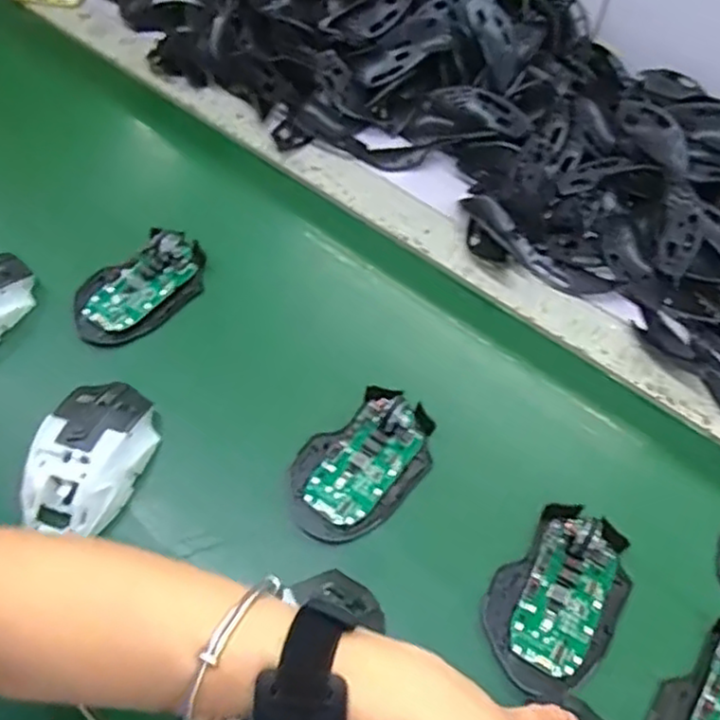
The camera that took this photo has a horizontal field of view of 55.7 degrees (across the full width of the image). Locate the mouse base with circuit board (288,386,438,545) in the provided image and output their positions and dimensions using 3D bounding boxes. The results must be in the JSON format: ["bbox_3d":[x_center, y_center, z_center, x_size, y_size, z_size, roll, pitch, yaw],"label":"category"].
[{"bbox_3d":[0.001,0.068,0.460,0.073,0.023,0.113,38,63,20],"label":"mouse base with circuit board"}]

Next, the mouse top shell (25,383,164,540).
[{"bbox_3d":[-0.175,0.063,0.449,0.064,0.033,0.103,8,56,2],"label":"mouse top shell"}]

